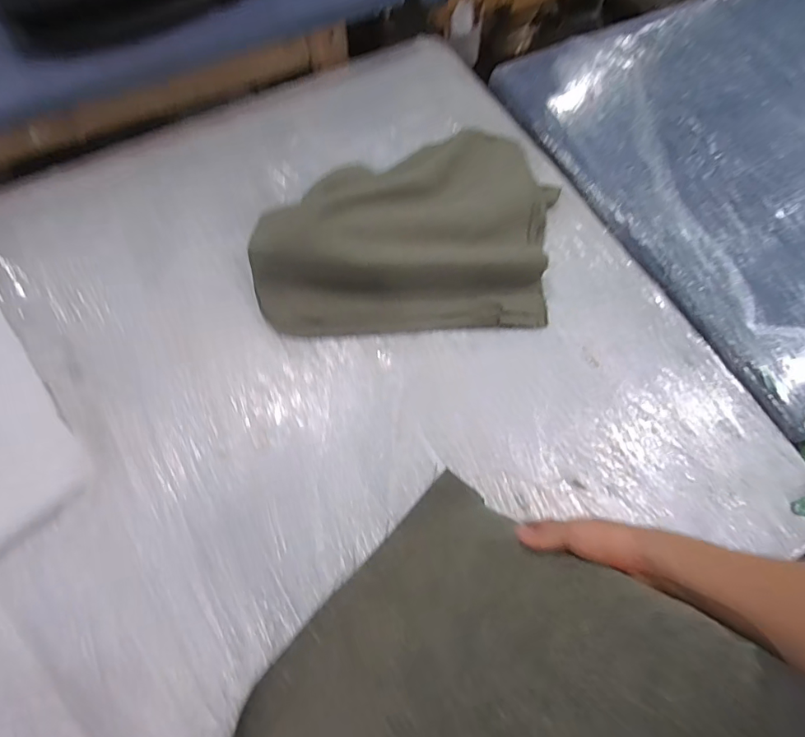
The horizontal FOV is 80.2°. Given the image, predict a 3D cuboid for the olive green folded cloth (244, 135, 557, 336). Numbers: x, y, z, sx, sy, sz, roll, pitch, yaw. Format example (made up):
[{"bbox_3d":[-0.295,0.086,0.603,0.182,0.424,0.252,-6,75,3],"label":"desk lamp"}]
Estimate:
[{"bbox_3d":[0.012,-0.257,0.805,0.502,0.102,0.384,-2,68,0],"label":"olive green folded cloth"}]

